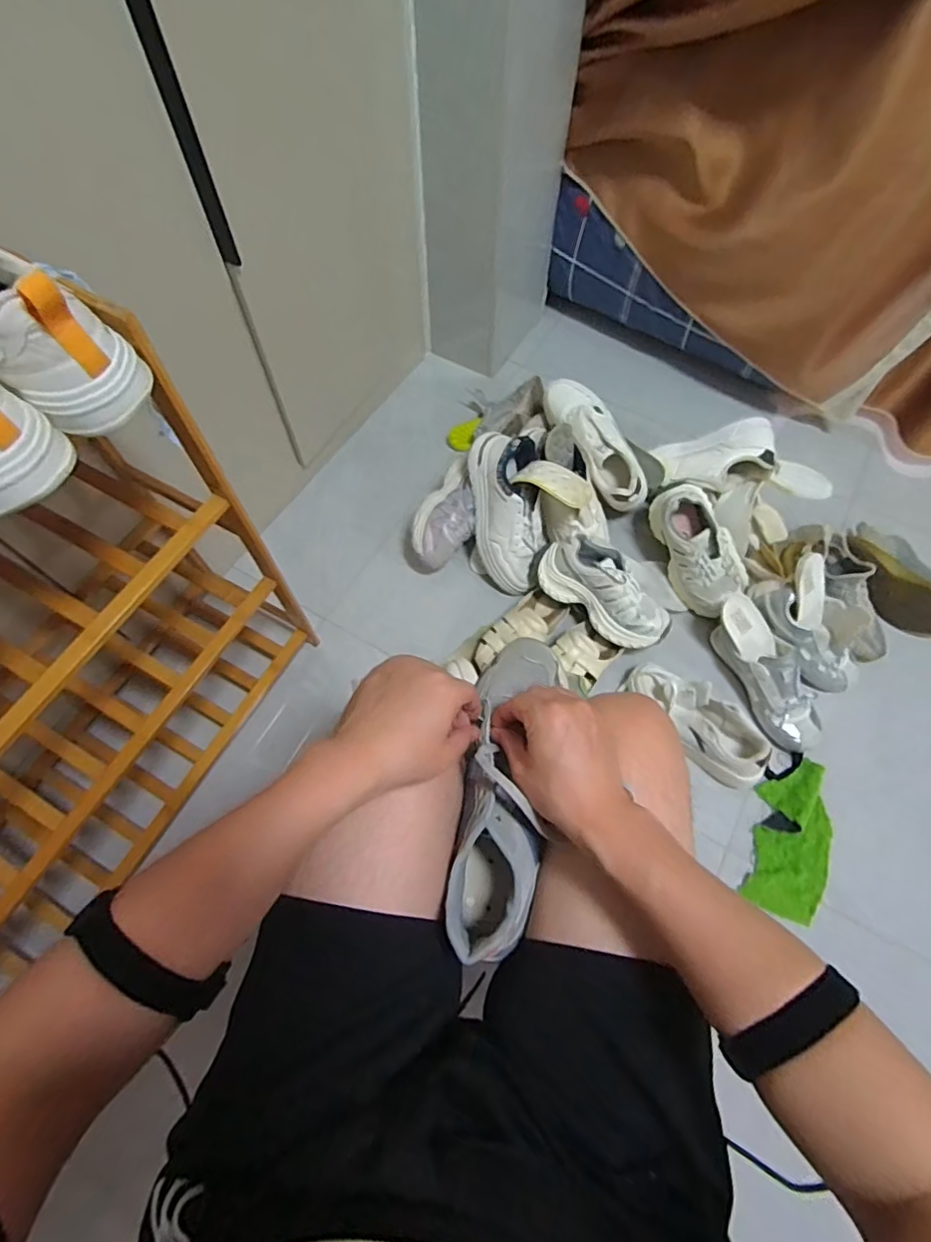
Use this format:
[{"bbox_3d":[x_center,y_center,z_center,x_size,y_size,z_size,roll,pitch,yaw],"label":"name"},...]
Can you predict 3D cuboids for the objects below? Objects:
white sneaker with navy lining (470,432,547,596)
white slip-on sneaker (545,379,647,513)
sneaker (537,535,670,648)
[{"bbox_3d":[0.081,-0.195,1.045,0.122,0.092,0.295,-8,105,-4],"label":"white sneaker with navy lining"},{"bbox_3d":[0.249,-0.350,1.106,0.120,0.084,0.294,-26,80,-12],"label":"white slip-on sneaker"},{"bbox_3d":[0.250,-0.056,1.001,0.247,0.092,0.109,39,70,3],"label":"sneaker"}]

